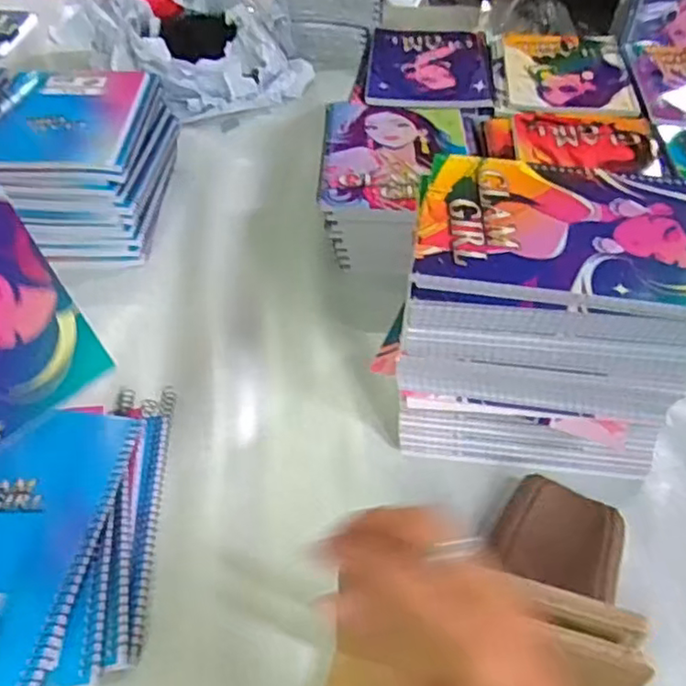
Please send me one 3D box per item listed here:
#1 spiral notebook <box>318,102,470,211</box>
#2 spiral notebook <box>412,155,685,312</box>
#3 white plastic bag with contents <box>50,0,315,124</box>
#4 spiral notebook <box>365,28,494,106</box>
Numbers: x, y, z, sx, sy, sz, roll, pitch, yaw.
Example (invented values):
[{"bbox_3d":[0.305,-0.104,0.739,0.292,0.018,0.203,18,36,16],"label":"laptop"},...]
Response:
[{"bbox_3d":[0.055,-0.198,0.661,0.147,0.009,0.196,2,46,0],"label":"spiral notebook"},{"bbox_3d":[0.154,-0.078,0.438,0.199,0.012,0.146,9,46,8],"label":"spiral notebook"},{"bbox_3d":[-0.229,-0.430,0.928,0.317,0.108,0.244,28,52,24],"label":"white plastic bag with contents"},{"bbox_3d":[0.107,-0.345,0.792,0.147,0.013,0.198,5,46,3],"label":"spiral notebook"}]

